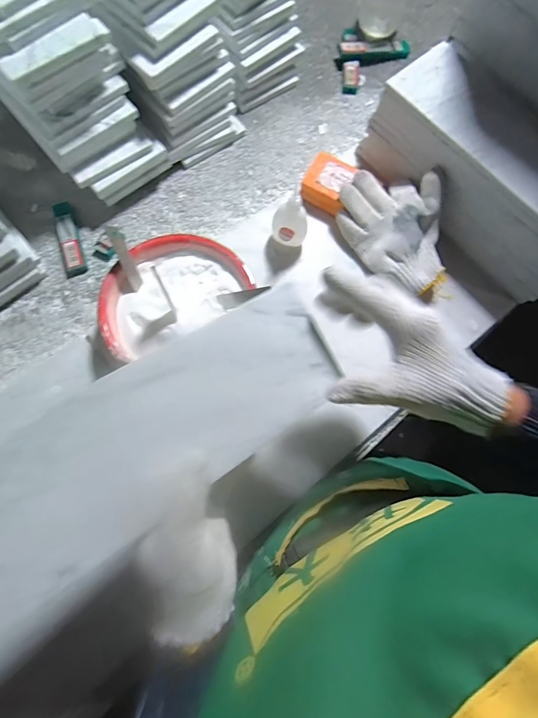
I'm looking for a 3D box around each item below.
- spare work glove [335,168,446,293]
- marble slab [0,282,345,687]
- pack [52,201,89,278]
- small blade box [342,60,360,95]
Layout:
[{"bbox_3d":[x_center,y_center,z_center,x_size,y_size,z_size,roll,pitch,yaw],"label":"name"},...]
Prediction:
[{"bbox_3d":[0.161,-0.165,0.487,0.108,0.049,0.165,-34,80,-9],"label":"spare work glove"},{"bbox_3d":[-0.083,0.064,0.264,0.326,0.016,0.112,-36,98,-23],"label":"marble slab"},{"bbox_3d":[-0.256,-0.154,0.505,0.025,0.010,0.104,-17,77,-6],"label":"pack"},{"bbox_3d":[0.124,-0.424,0.595,0.024,0.010,0.055,4,76,-1],"label":"small blade box"}]

